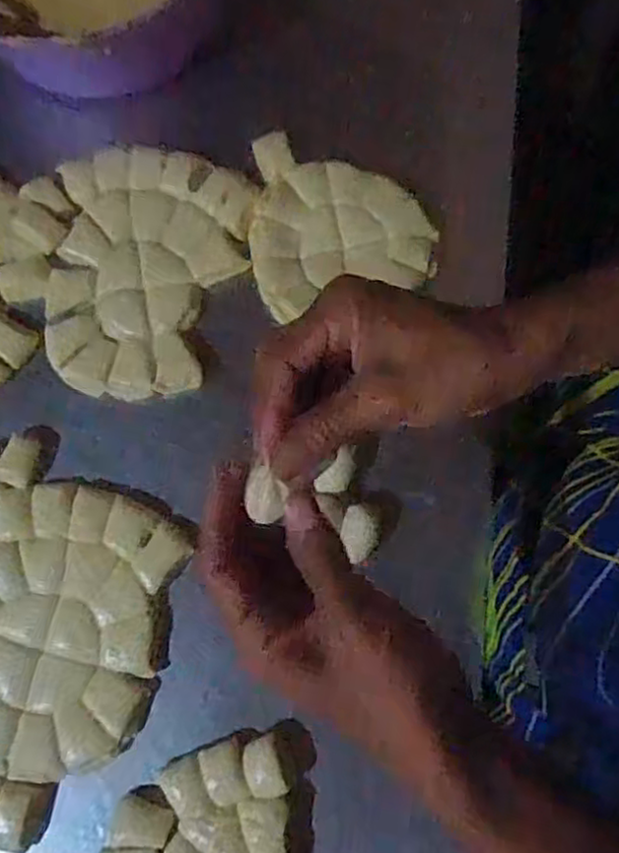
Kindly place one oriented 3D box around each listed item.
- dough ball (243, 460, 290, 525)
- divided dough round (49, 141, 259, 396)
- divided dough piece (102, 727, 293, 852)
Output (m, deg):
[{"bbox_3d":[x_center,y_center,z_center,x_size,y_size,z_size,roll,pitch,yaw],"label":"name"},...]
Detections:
[{"bbox_3d":[-0.020,0.032,0.321,0.019,0.012,0.024,9,79,3],"label":"dough ball"},{"bbox_3d":[-0.133,-0.127,0.559,0.154,0.014,0.205,6,79,2],"label":"divided dough round"},{"bbox_3d":[-0.075,0.263,0.466,0.122,0.014,0.100,2,79,1],"label":"divided dough piece"}]

